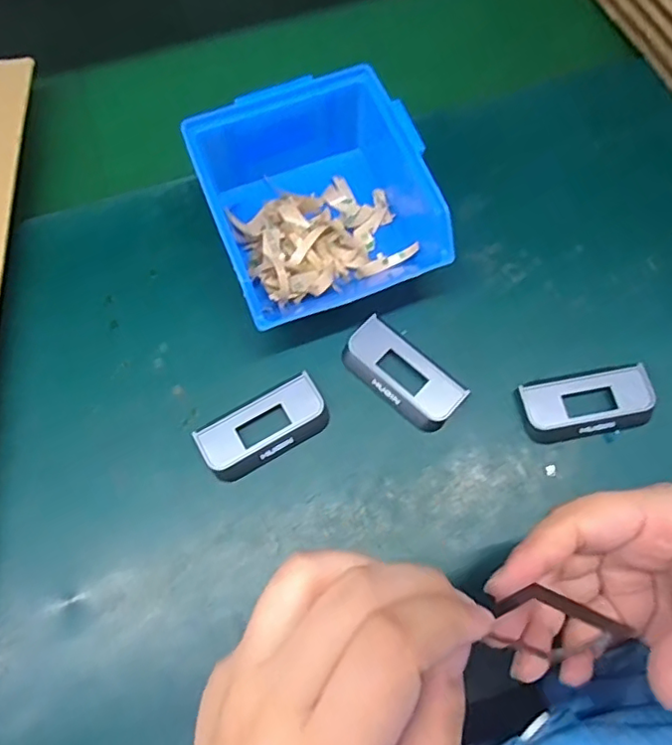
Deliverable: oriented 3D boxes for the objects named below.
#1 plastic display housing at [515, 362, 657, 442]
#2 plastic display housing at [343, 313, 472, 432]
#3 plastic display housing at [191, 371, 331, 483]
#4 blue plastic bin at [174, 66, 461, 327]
[{"bbox_3d":[0.147,0.019,0.337,0.078,0.010,0.035,-10,69,-2],"label":"plastic display housing"},{"bbox_3d":[0.040,0.000,0.344,0.073,0.011,0.037,40,75,15],"label":"plastic display housing"},{"bbox_3d":[-0.041,0.033,0.335,0.074,0.009,0.034,-28,71,-9],"label":"plastic display housing"},{"bbox_3d":[-0.011,-0.103,0.354,0.122,0.067,0.135,-20,70,-6],"label":"blue plastic bin"}]

